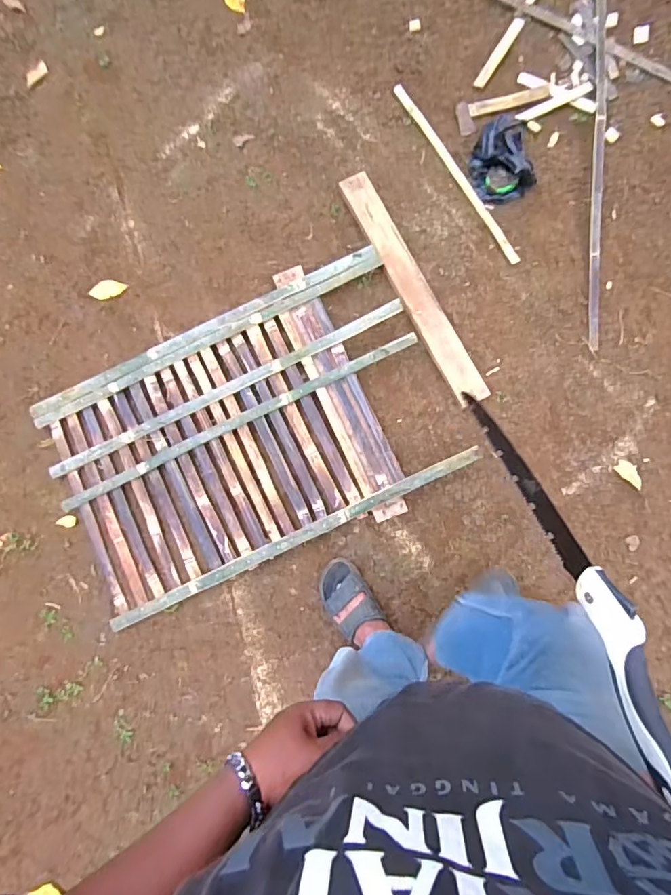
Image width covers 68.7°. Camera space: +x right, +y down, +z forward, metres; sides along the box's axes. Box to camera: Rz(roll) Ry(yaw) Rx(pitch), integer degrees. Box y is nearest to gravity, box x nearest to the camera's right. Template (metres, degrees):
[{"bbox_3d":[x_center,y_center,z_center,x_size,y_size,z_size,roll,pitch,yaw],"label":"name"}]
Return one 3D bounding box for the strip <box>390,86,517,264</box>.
[{"bbox_3d":[0.343,-0.791,1.403,0.031,0.016,0.646,-28,81,-3],"label":"strip"}]

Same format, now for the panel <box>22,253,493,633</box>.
[{"bbox_3d":[-0.237,-0.031,1.292,0.991,0.058,0.652,-26,81,-3],"label":"panel"}]

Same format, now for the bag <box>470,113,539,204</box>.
[{"bbox_3d":[0.452,-0.803,1.353,0.152,0.108,0.216,-14,80,-1],"label":"bag"}]

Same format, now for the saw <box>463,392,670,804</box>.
[{"bbox_3d":[0.253,0.115,0.535,0.038,0.052,0.455,-17,57,-1],"label":"saw"}]

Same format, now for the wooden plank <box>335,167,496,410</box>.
[{"bbox_3d":[0.204,-0.442,1.335,0.090,0.028,0.715,-26,83,-5],"label":"wooden plank"}]

